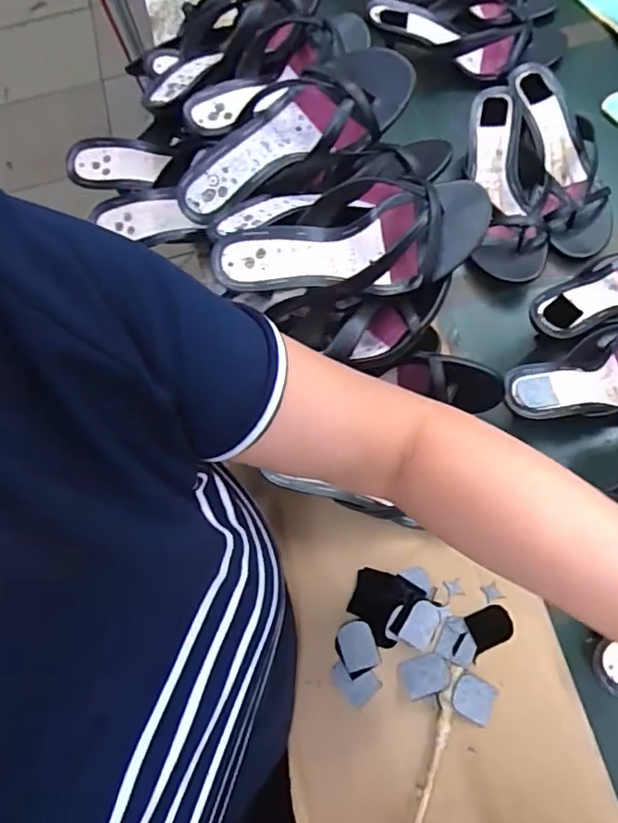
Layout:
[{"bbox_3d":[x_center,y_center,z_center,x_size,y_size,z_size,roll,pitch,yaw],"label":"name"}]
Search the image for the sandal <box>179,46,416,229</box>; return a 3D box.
[{"bbox_3d":[-0.019,-0.261,0.498,0.237,0.049,0.089,-31,71,-6],"label":"sandal"}]

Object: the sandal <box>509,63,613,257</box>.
[{"bbox_3d":[0.294,-0.292,0.618,0.086,0.049,0.238,-8,79,-1],"label":"sandal"}]

